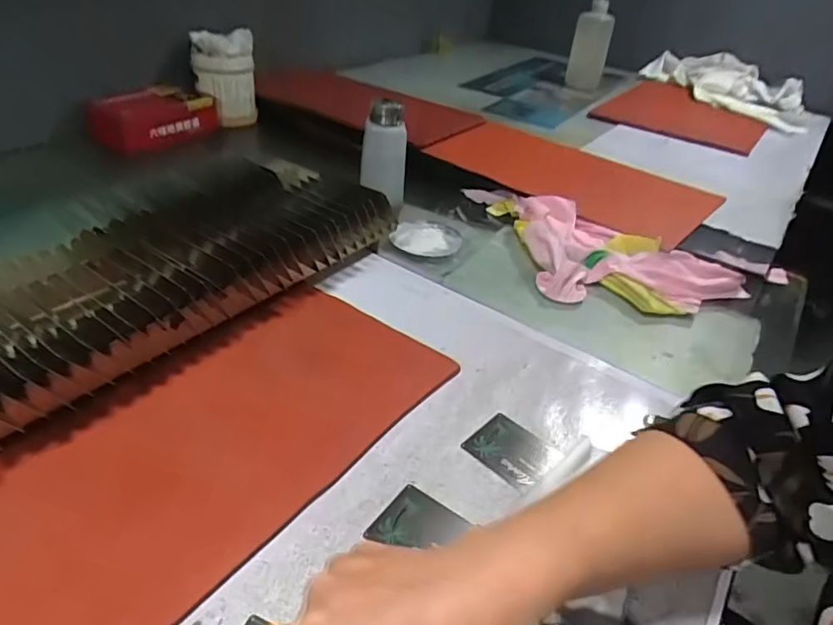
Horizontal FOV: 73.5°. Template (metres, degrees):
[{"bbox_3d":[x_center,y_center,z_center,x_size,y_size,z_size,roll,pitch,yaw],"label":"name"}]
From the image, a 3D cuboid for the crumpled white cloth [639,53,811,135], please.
[{"bbox_3d":[0.601,-0.456,1.099,0.335,0.080,0.159,26,40,24],"label":"crumpled white cloth"}]

